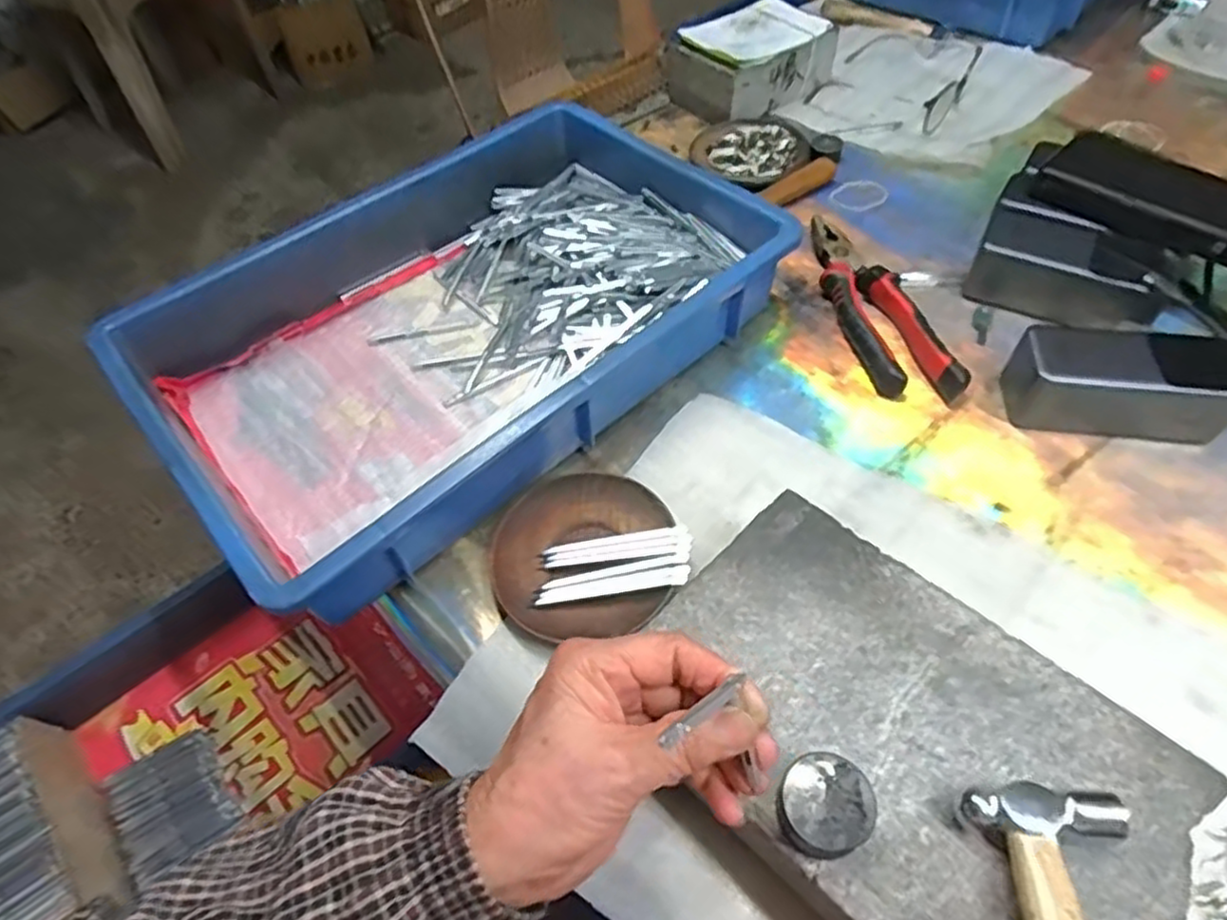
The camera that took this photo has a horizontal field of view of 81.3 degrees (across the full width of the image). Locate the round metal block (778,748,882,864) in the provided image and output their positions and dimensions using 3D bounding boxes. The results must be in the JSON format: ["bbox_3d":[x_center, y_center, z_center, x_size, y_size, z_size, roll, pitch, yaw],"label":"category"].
[{"bbox_3d":[0.089,0.146,0.301,0.037,0.021,0.038,-2,54,3],"label":"round metal block"}]

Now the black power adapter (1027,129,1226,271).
[{"bbox_3d":[0.405,-0.194,0.536,0.070,0.030,0.154,-38,59,-21],"label":"black power adapter"}]

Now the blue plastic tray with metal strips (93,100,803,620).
[{"bbox_3d":[-0.107,-0.112,0.532,0.426,0.072,0.281,-38,59,-21],"label":"blue plastic tray with metal strips"}]

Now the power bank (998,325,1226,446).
[{"bbox_3d":[0.338,-0.050,0.476,0.130,0.046,0.062,7,55,10],"label":"power bank"}]

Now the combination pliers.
[{"bbox_3d":[0.200,-0.123,0.558,0.054,0.028,0.205,-12,54,-4],"label":"combination pliers"}]

